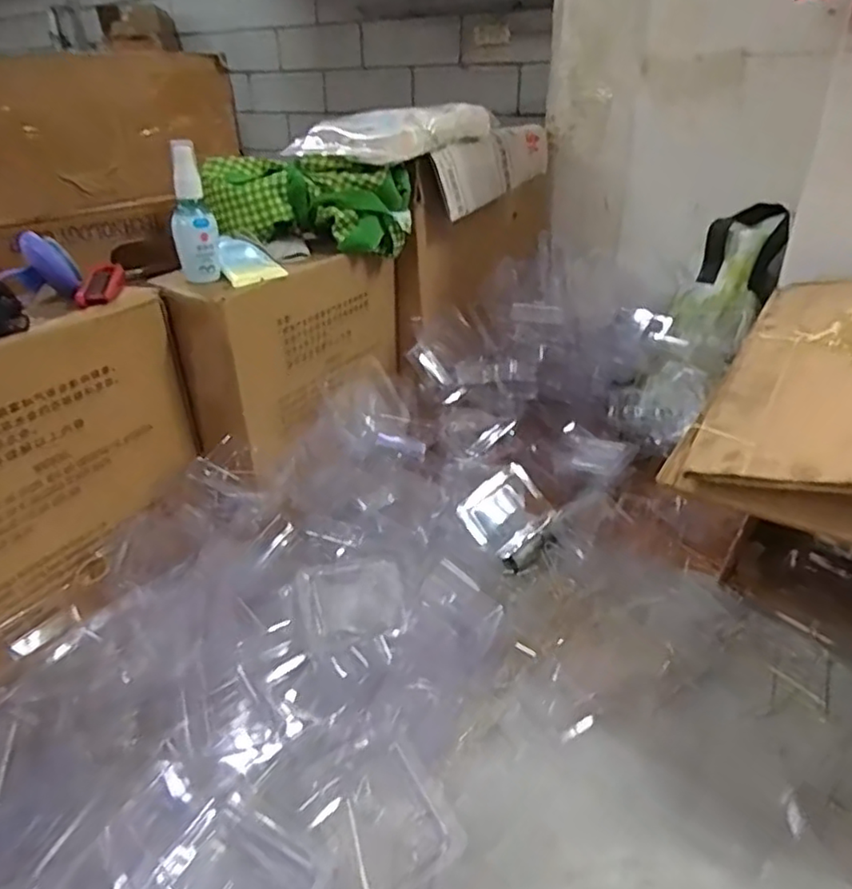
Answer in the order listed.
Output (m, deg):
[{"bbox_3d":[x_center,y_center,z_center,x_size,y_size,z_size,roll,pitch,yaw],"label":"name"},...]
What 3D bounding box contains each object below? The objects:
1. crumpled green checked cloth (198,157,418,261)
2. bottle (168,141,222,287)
[{"bbox_3d":[-0.127,-0.257,0.690,0.211,0.087,0.057,1,30,4],"label":"crumpled green checked cloth"},{"bbox_3d":[-0.211,-0.207,0.579,0.038,0.118,0.036,-11,32,-17],"label":"bottle"}]

